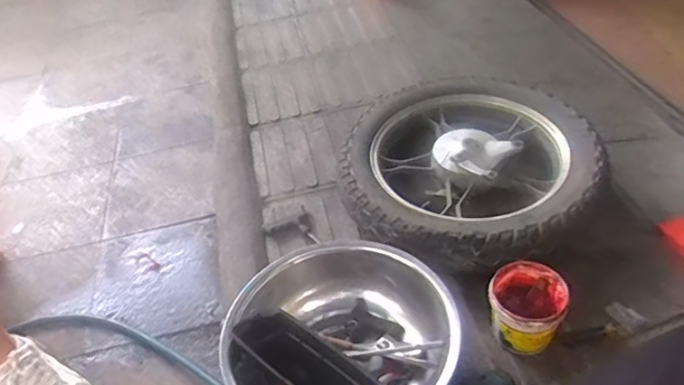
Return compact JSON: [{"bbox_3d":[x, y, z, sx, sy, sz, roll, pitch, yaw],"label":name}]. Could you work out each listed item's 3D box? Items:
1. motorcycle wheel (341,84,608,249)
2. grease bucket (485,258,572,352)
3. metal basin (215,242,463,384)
[{"bbox_3d":[0.279,-0.057,1.268,0.531,0.158,0.515,-5,44,5],"label":"motorcycle wheel"},{"bbox_3d":[0.319,0.201,0.976,0.123,0.115,0.127,-5,44,5],"label":"grease bucket"},{"bbox_3d":[-0.005,0.260,0.955,0.376,0.159,0.357,-38,50,-27],"label":"metal basin"}]

